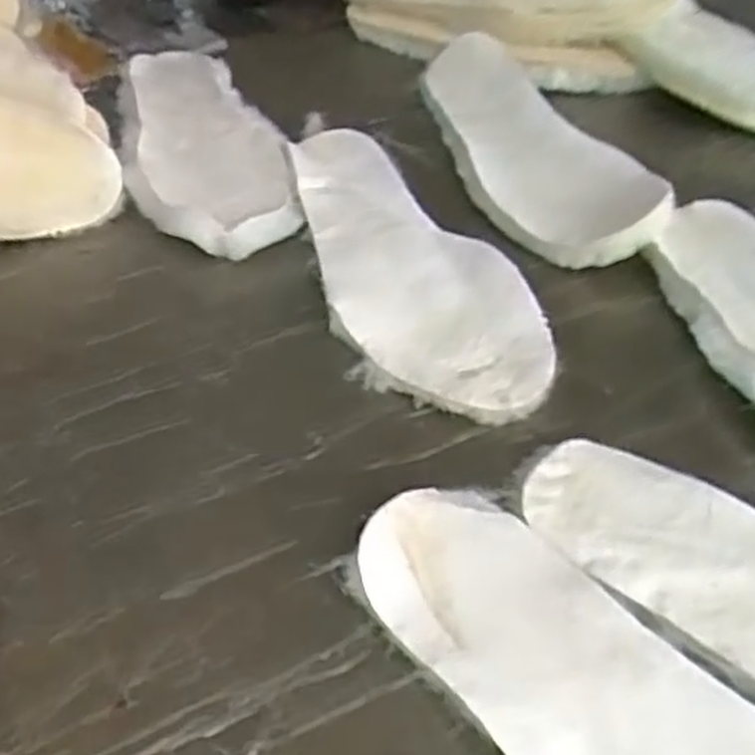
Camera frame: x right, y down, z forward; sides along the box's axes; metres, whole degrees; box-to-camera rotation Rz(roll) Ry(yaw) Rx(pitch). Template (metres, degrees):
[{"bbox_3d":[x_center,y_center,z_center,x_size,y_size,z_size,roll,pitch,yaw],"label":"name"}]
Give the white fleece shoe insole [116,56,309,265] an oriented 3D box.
[{"bbox_3d":[-0.125,-0.168,0.565,0.103,0.035,0.281,-13,44,-8],"label":"white fleece shoe insole"}]

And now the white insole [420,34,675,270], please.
[{"bbox_3d":[0.090,-0.156,0.512,0.093,0.027,0.269,-26,47,-7],"label":"white insole"}]

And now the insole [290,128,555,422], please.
[{"bbox_3d":[0.002,-0.072,0.453,0.092,0.011,0.274,-24,48,-12],"label":"insole"}]

